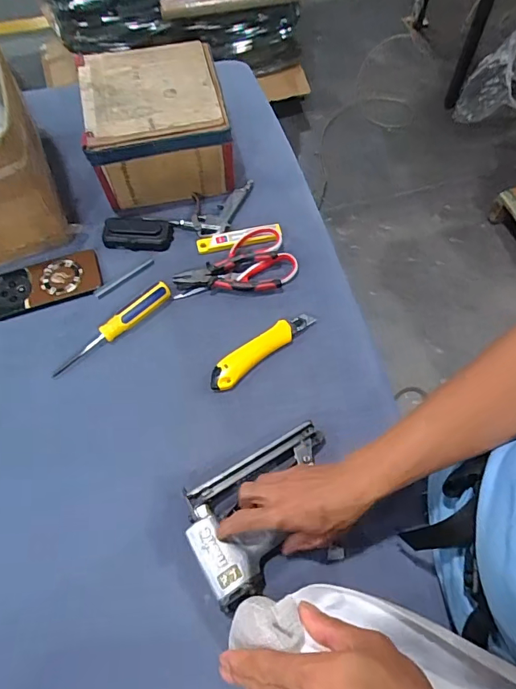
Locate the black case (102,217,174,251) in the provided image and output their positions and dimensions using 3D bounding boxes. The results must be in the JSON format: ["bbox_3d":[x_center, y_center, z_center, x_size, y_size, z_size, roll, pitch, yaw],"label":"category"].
[{"bbox_3d":[-0.190,-0.178,0.699,0.109,0.020,0.057,7,62,3],"label":"black case"}]

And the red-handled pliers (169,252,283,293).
[{"bbox_3d":[-0.046,-0.101,0.659,0.152,0.026,0.057,-8,63,-5],"label":"red-handled pliers"}]

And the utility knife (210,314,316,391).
[{"bbox_3d":[0.003,0.003,0.614,0.170,0.014,0.040,-37,68,-18],"label":"utility knife"}]

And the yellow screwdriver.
[{"bbox_3d":[-0.203,-0.024,0.616,0.188,0.024,0.030,-40,70,-19],"label":"yellow screwdriver"}]

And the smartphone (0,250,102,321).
[{"bbox_3d":[-0.321,-0.094,0.665,0.161,0.006,0.086,-18,64,-10],"label":"smartphone"}]

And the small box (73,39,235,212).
[{"bbox_3d":[-0.160,-0.352,0.726,0.214,0.133,0.208,-10,63,-6],"label":"small box"}]

